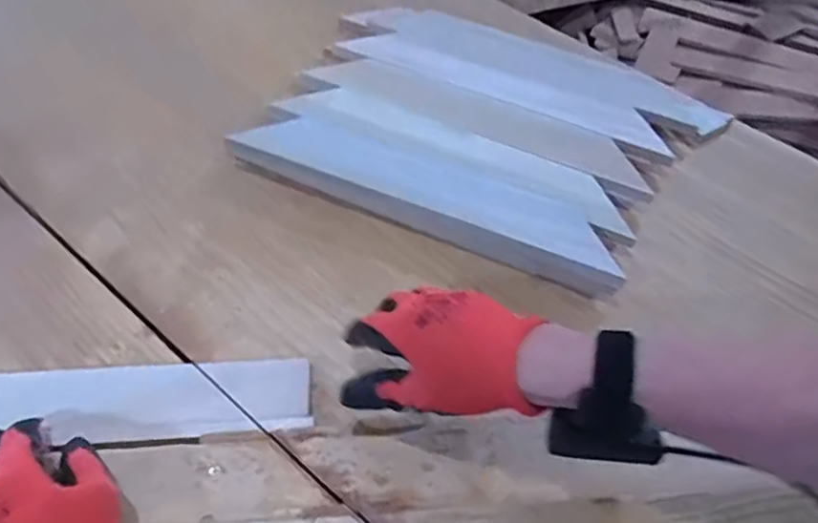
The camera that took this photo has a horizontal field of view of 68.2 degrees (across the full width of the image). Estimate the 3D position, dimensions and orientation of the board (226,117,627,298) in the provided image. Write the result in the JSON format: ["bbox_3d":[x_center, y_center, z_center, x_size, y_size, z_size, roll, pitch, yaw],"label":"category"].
[{"bbox_3d":[0.015,-0.068,0.573,0.371,0.037,0.068,21,65,12],"label":"board"}]

